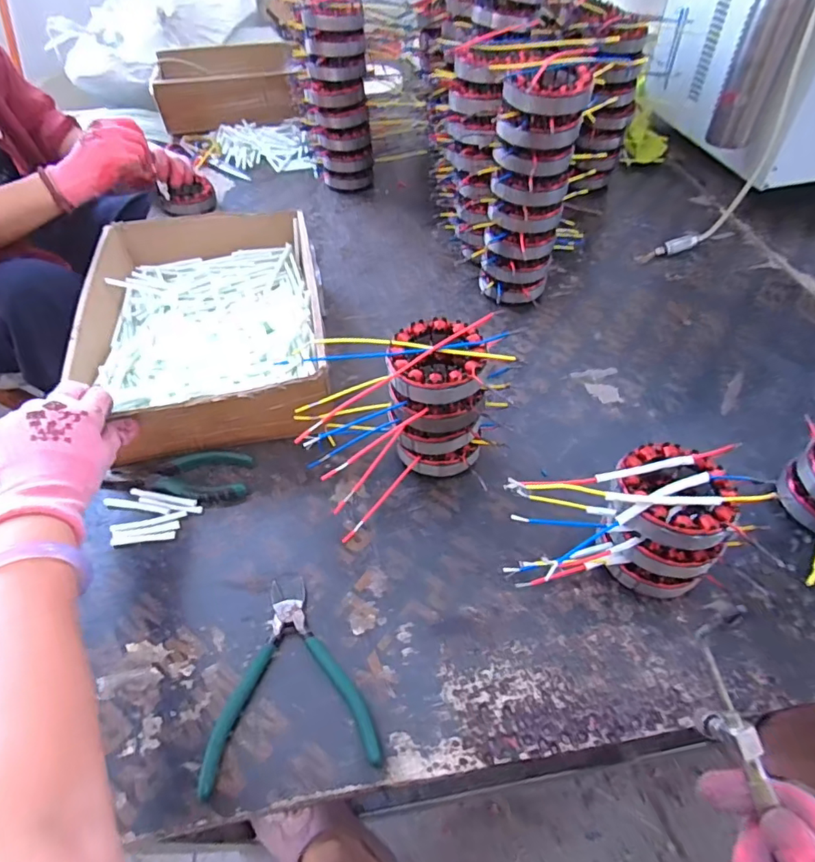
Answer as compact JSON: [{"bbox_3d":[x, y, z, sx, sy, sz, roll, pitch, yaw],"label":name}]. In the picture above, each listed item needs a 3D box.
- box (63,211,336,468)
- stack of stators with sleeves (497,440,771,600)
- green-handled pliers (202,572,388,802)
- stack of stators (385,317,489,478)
[{"bbox_3d":[-0.223,-0.133,0.596,0.235,0.081,0.340,-9,52,-6],"label":"box"},{"bbox_3d":[0.178,0.079,0.420,0.178,0.106,0.091,-10,52,-7],"label":"stack of stators with sleeves"},{"bbox_3d":[-0.088,0.184,0.398,0.120,0.010,0.141,-7,51,-4],"label":"green-handled pliers"},{"bbox_3d":[0.033,-0.026,0.493,0.094,0.134,0.092,3,51,4],"label":"stack of stators"}]

